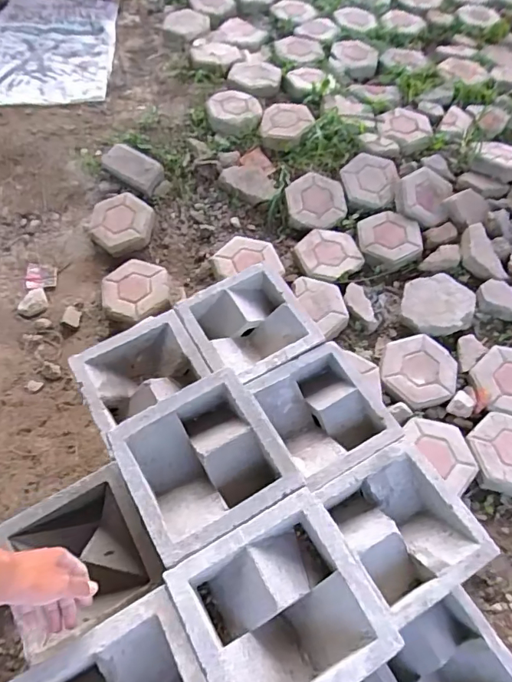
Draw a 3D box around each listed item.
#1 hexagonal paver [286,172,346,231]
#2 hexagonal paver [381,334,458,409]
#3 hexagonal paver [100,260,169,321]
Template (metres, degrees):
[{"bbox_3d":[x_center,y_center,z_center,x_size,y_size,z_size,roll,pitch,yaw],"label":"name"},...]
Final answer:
[{"bbox_3d":[0.197,-0.472,1.620,0.208,0.048,0.208,-1,59,1],"label":"hexagonal paver"},{"bbox_3d":[0.448,0.082,1.329,0.190,0.039,0.207,-36,65,-18],"label":"hexagonal paver"},{"bbox_3d":[-0.363,-0.153,1.449,0.202,0.051,0.216,-10,59,-4],"label":"hexagonal paver"}]

